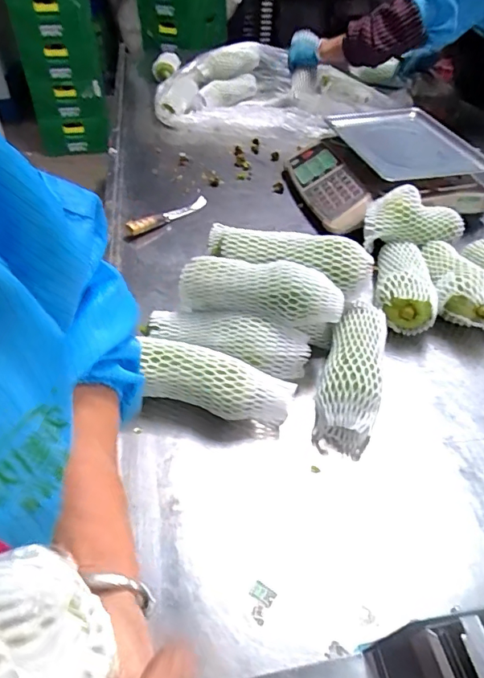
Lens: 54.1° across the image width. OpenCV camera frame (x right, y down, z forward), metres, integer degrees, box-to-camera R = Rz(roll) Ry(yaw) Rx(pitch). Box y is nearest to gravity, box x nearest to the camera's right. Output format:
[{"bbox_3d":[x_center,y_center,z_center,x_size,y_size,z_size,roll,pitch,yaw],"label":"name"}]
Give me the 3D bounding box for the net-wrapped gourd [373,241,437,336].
[{"bbox_3d":[0.274,-0.102,0.791,0.096,0.074,0.187,11,46,11],"label":"net-wrapped gourd"}]

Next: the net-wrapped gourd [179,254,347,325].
[{"bbox_3d":[0.026,-0.062,0.669,0.226,0.076,0.073,10,45,9],"label":"net-wrapped gourd"}]

